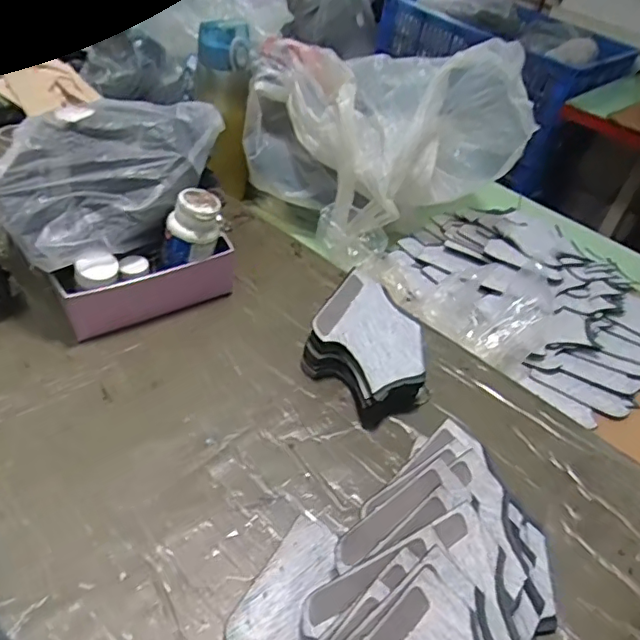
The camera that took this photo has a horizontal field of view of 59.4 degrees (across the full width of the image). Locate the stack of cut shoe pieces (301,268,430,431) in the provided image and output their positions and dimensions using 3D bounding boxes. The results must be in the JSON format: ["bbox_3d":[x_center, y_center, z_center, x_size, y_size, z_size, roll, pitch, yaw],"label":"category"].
[{"bbox_3d":[0.050,0.023,0.540,0.112,0.057,0.129,-29,53,-34],"label":"stack of cut shoe pieces"}]

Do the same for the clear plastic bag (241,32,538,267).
[{"bbox_3d":[0.106,-0.278,0.763,0.376,0.203,0.307,-25,51,-32],"label":"clear plastic bag"}]

